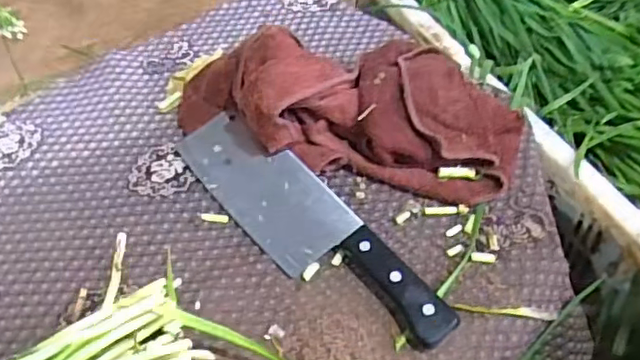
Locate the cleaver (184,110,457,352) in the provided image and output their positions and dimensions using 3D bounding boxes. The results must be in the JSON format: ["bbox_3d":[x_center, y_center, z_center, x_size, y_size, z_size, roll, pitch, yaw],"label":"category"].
[{"bbox_3d":[-0.015,0.031,0.454,0.066,0.015,0.264,-39,57,-10],"label":"cleaver"}]

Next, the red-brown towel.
[{"bbox_3d":[0.020,-0.069,0.497,0.286,0.088,0.134,8,52,11],"label":"red-brown towel"}]

